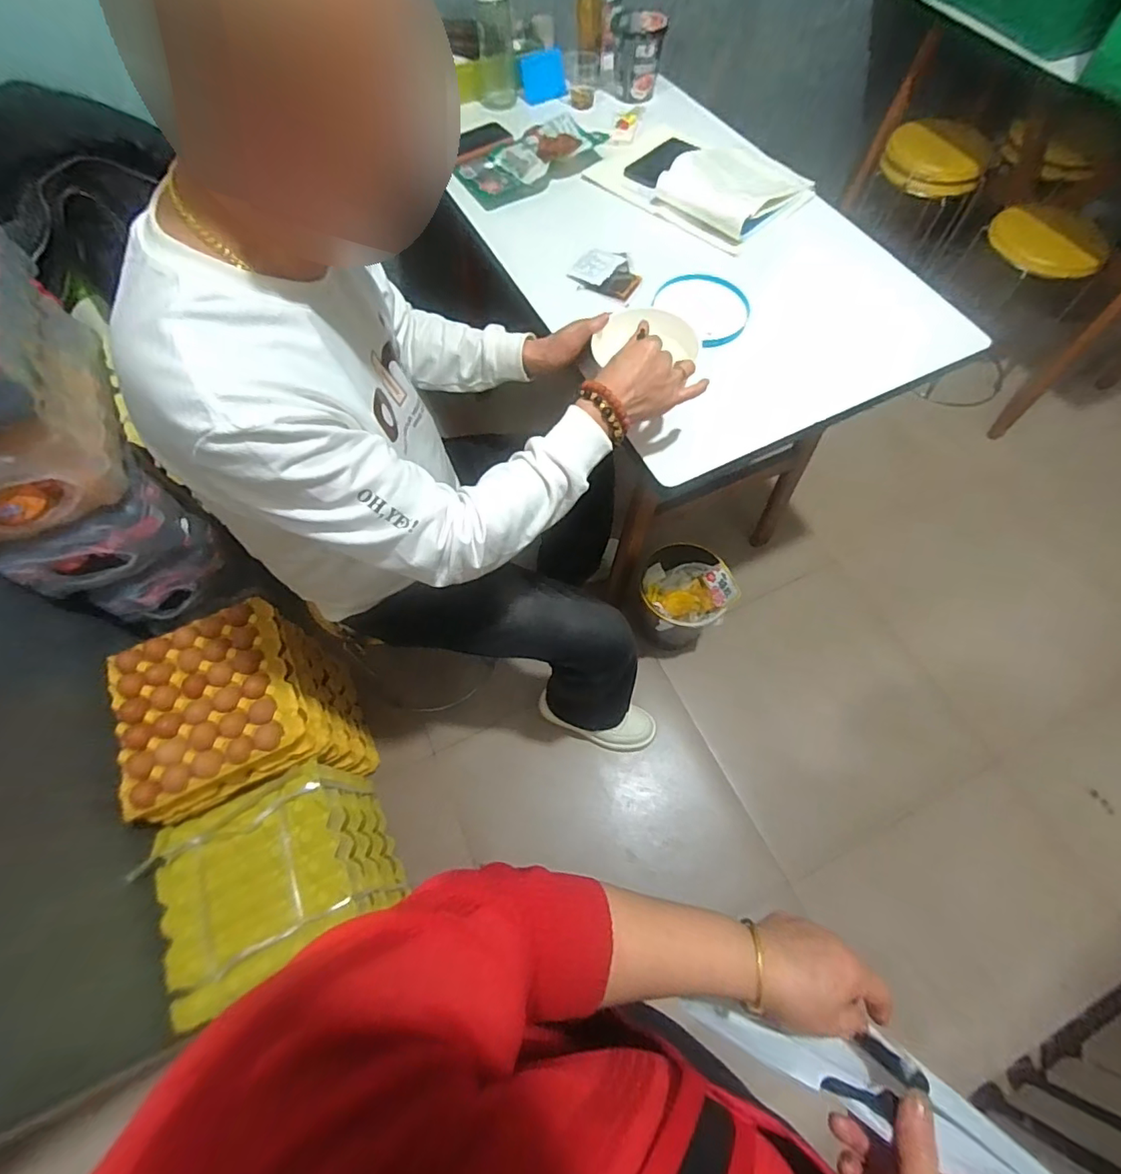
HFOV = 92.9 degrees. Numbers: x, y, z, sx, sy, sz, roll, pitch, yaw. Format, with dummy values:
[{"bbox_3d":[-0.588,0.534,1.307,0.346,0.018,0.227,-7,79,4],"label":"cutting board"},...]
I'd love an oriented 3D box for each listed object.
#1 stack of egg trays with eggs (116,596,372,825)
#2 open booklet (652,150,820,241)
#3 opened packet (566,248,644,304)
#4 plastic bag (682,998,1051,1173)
[{"bbox_3d":[-0.609,0.267,1.074,0.276,0.360,0.307,-23,66,-10],"label":"stack of egg trays with eggs"},{"bbox_3d":[0.317,-0.713,0.938,0.219,0.040,0.254,37,70,17],"label":"open booklet"},{"bbox_3d":[0.080,-0.519,0.877,0.116,0.015,0.099,21,66,10],"label":"opened packet"},{"bbox_3d":[0.222,0.342,0.353,0.257,0.042,0.057,15,64,29],"label":"plastic bag"}]

